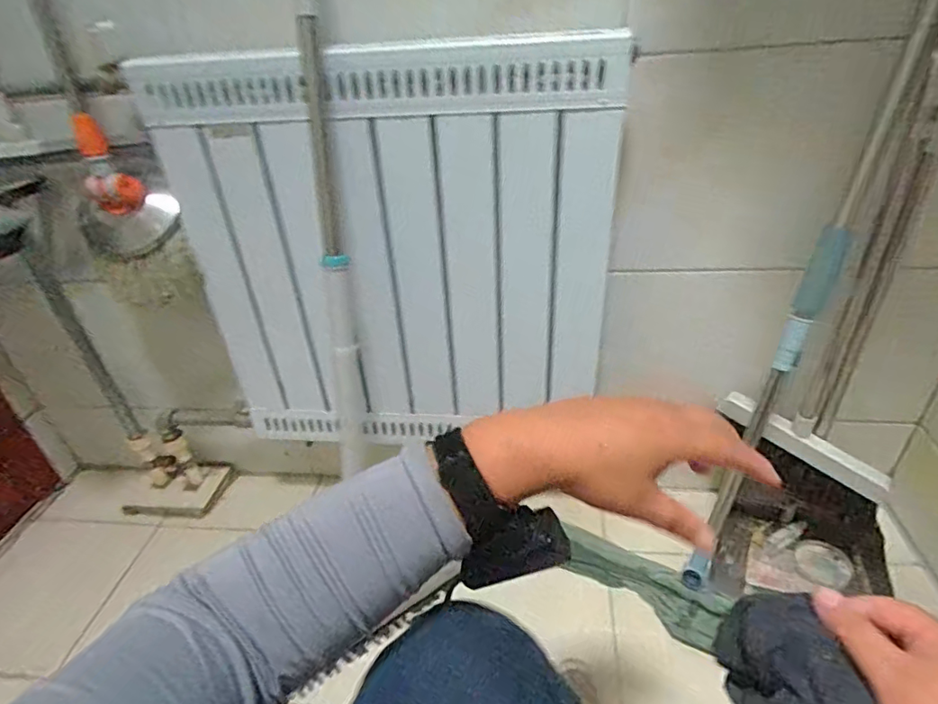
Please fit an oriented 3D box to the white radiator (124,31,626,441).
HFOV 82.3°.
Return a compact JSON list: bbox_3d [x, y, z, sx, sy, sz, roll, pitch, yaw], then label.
[{"bbox_3d":[-0.108,-0.109,0.789,0.590,0.572,0.085,-2,34,6],"label":"white radiator"}]

